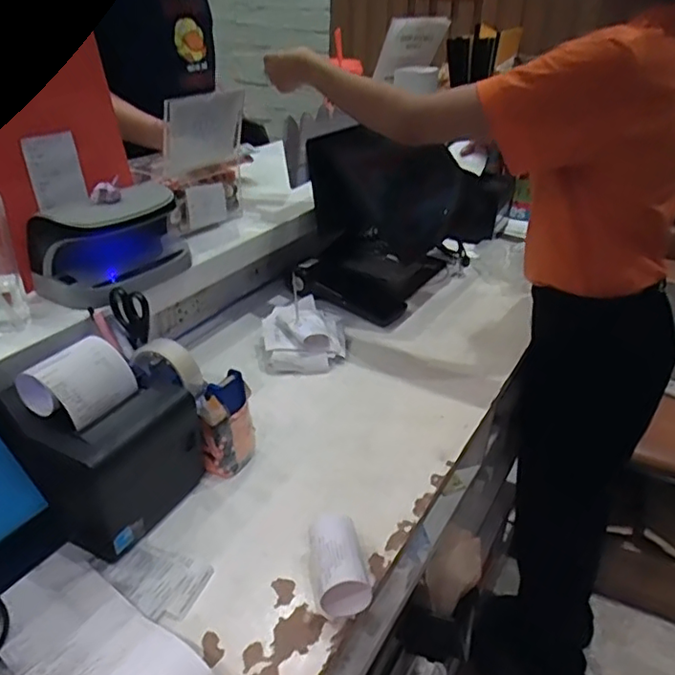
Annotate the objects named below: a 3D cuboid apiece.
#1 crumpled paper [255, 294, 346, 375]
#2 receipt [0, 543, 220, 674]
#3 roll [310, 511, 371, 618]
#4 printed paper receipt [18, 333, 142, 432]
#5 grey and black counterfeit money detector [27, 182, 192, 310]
[{"bbox_3d":[-0.054,-0.007,0.899,0.128,0.047,0.148,2,30,0],"label":"crumpled paper"},{"bbox_3d":[-0.190,0.246,0.477,0.215,0.053,0.094,23,36,32],"label":"receipt"},{"bbox_3d":[0.000,0.207,0.559,0.049,0.050,0.081,-3,31,-9],"label":"roll"},{"bbox_3d":[-0.242,0.038,0.578,0.069,0.048,0.088,25,37,33],"label":"printed paper receipt"},{"bbox_3d":[-0.276,-0.110,0.751,0.212,0.118,0.092,-21,37,-34],"label":"grey and black counterfeit money detector"}]

